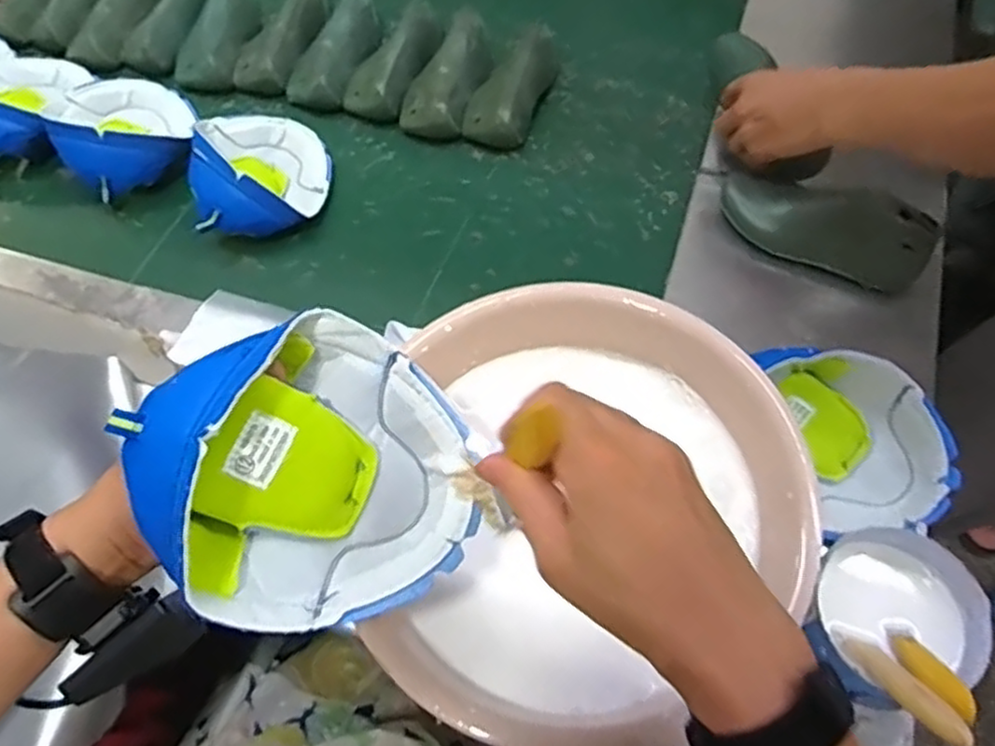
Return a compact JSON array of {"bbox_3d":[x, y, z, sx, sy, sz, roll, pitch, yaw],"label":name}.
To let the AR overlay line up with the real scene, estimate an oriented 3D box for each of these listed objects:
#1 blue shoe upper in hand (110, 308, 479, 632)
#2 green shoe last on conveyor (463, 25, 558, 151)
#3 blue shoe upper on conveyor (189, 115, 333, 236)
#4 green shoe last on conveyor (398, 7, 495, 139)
[{"bbox_3d":[-0.107,0.055,0.375,0.100,0.156,0.161,-7,24,44],"label":"blue shoe upper in hand"},{"bbox_3d":[0.016,-0.349,0.839,0.077,0.065,0.179,14,63,11],"label":"green shoe last on conveyor"},{"bbox_3d":[-0.256,-0.228,0.775,0.129,0.081,0.179,-10,61,-2],"label":"blue shoe upper on conveyor"},{"bbox_3d":[-0.055,-0.359,0.853,0.079,0.056,0.167,17,64,12],"label":"green shoe last on conveyor"}]

